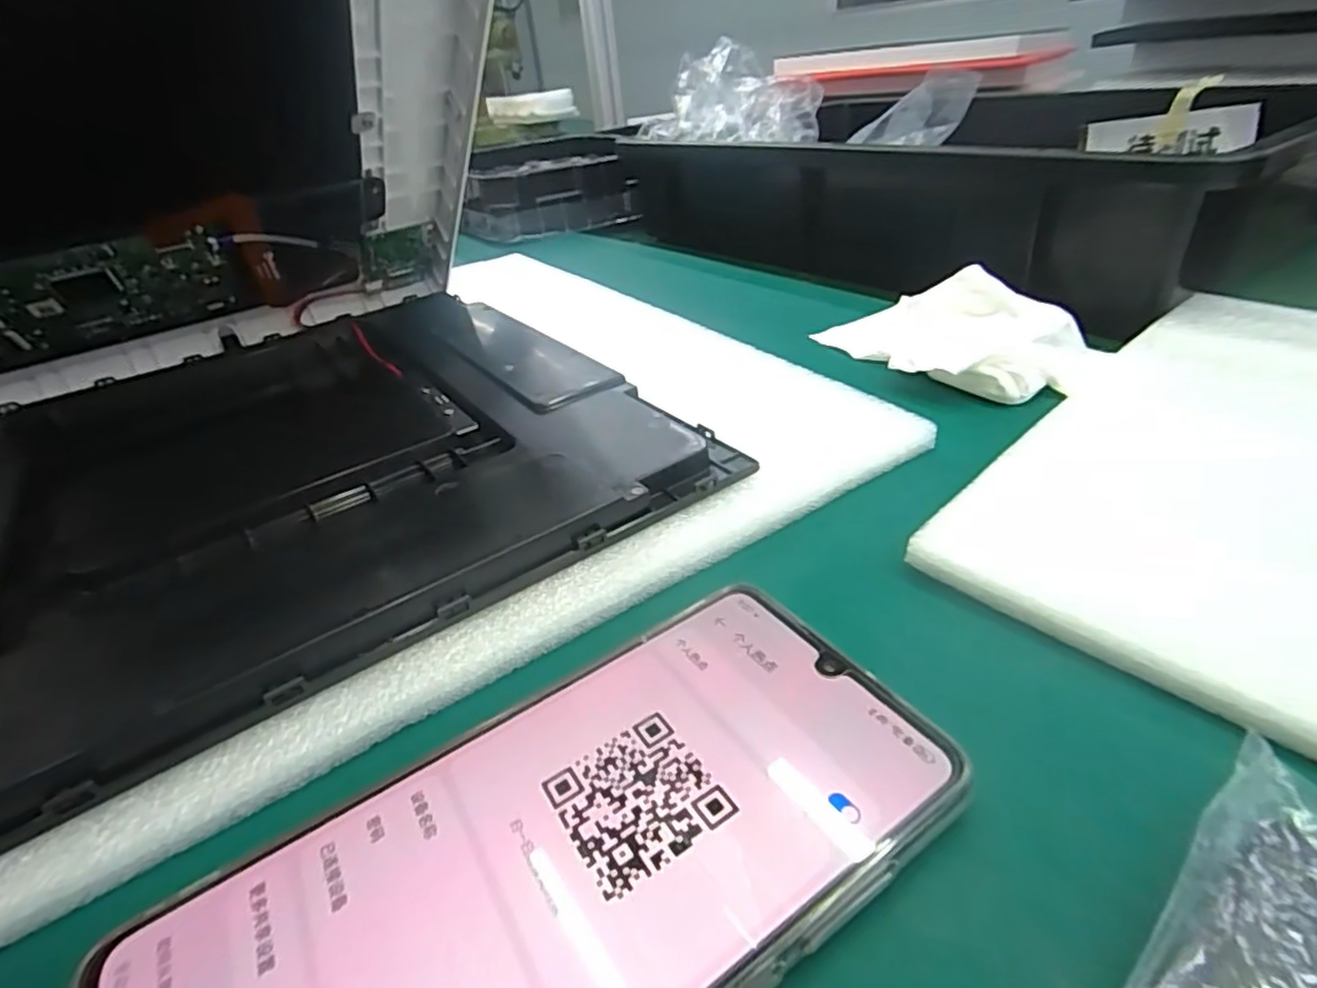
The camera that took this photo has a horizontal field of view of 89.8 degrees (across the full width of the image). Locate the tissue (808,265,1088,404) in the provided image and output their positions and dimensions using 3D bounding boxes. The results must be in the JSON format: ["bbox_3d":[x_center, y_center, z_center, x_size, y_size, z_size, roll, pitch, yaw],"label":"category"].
[{"bbox_3d":[0.117,-0.068,0.274,0.104,0.034,0.063,9,36,22],"label":"tissue"}]

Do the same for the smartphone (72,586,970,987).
[{"bbox_3d":[-0.020,0.068,0.118,0.148,0.010,0.069,-23,36,-24],"label":"smartphone"}]

